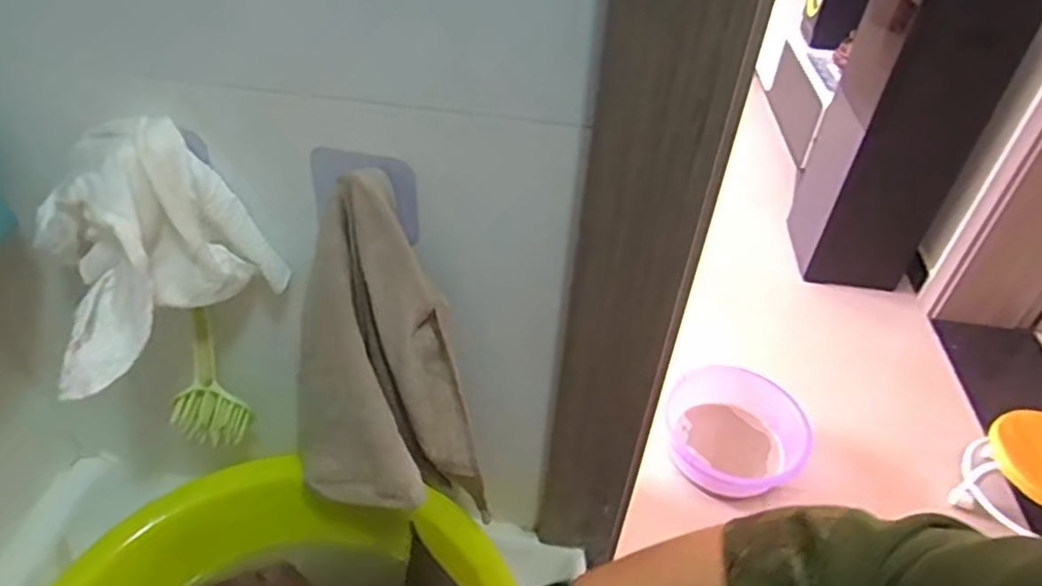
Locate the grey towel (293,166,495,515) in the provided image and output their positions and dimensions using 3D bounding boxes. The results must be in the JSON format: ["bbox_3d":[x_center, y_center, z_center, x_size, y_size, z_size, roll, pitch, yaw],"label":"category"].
[{"bbox_3d":[-0.092,0.055,0.428,0.108,0.248,0.086,-21,48,-24],"label":"grey towel"}]

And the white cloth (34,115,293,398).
[{"bbox_3d":[-0.215,-0.036,0.382,0.127,0.100,0.095,-29,52,-31],"label":"white cloth"}]

